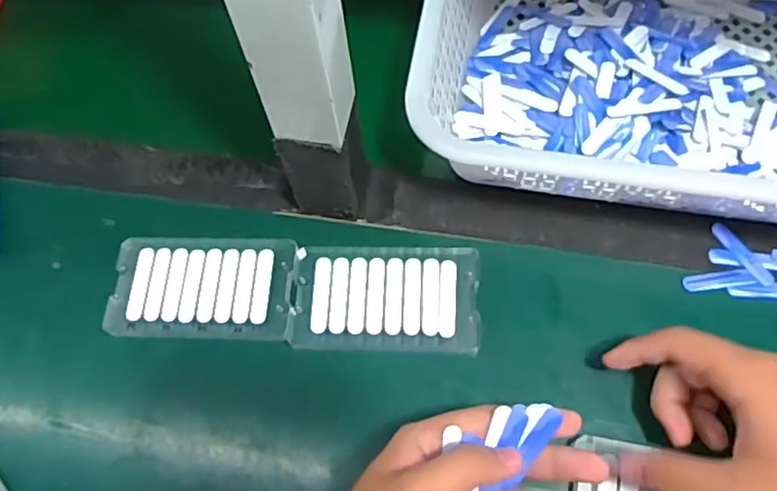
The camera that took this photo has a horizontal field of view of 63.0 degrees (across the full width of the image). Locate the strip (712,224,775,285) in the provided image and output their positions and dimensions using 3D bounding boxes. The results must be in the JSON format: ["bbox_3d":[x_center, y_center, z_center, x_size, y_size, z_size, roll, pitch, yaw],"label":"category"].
[{"bbox_3d":[0.232,0.005,0.416,0.009,0.004,0.051,-30,67,-11],"label":"strip"}]

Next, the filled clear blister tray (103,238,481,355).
[{"bbox_3d":[-0.063,0.031,0.420,0.238,0.014,0.072,3,65,5],"label":"filled clear blister tray"}]

